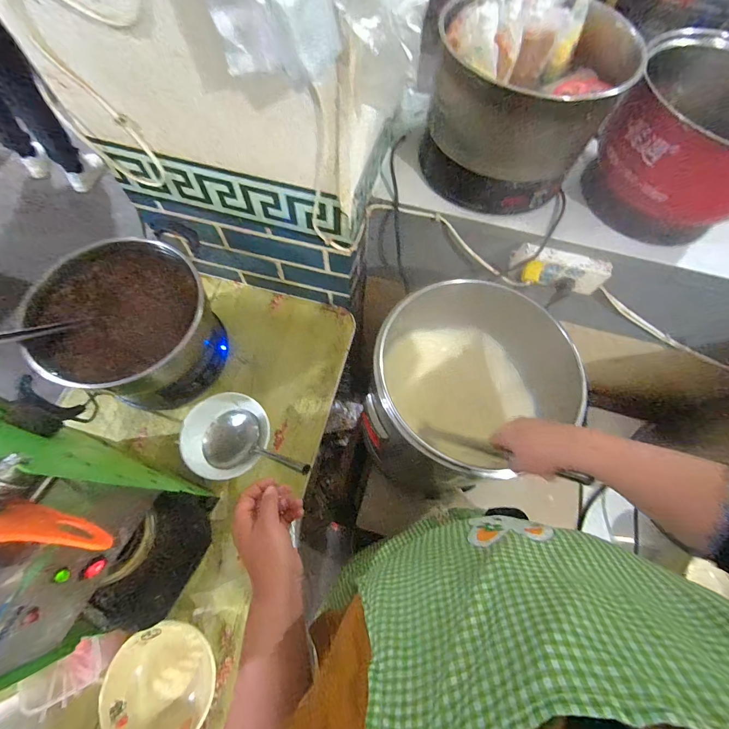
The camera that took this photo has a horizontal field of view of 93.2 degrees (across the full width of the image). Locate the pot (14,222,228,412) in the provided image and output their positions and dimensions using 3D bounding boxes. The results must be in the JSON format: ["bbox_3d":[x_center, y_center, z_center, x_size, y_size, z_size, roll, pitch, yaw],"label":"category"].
[{"bbox_3d":[-0.426,-0.061,0.656,0.269,0.186,0.262,1,68,-3],"label":"pot"}]

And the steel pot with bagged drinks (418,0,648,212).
[{"bbox_3d":[0.265,-0.455,0.587,0.270,0.242,0.258,1,68,-3],"label":"steel pot with bagged drinks"}]

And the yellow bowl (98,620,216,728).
[{"bbox_3d":[-0.305,0.488,0.533,0.152,0.056,0.154,1,68,-3],"label":"yellow bowl"}]

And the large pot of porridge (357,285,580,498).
[{"bbox_3d":[0.195,0.037,0.773,0.398,0.328,0.409,1,68,-3],"label":"large pot of porridge"}]

